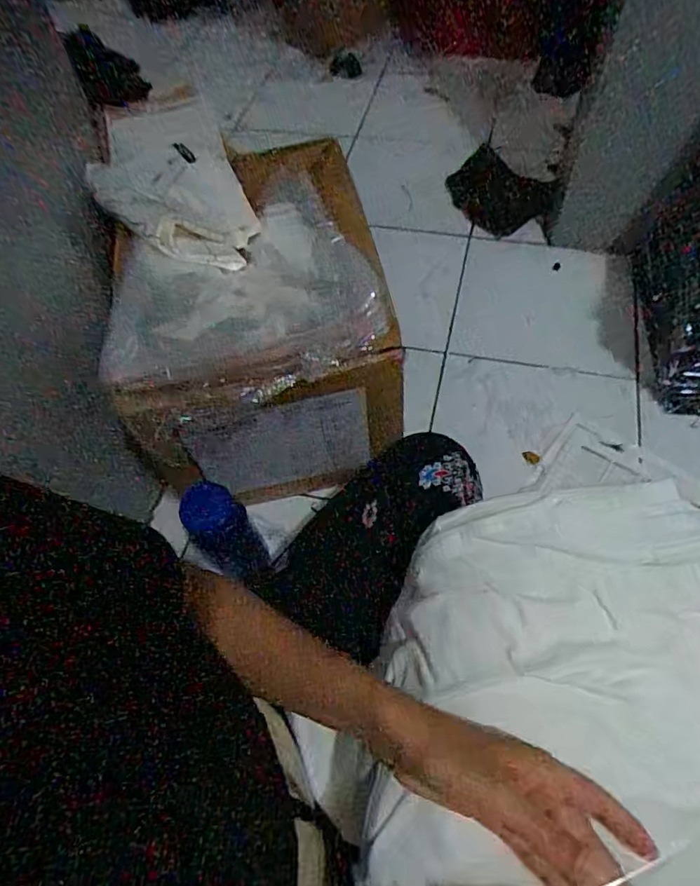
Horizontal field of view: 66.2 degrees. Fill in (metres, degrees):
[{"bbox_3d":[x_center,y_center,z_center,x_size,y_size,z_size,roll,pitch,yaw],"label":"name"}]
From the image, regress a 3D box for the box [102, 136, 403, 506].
[{"bbox_3d":[-0.119,-0.151,0.705,0.299,0.297,0.359,-12,59,-3],"label":"box"}]

